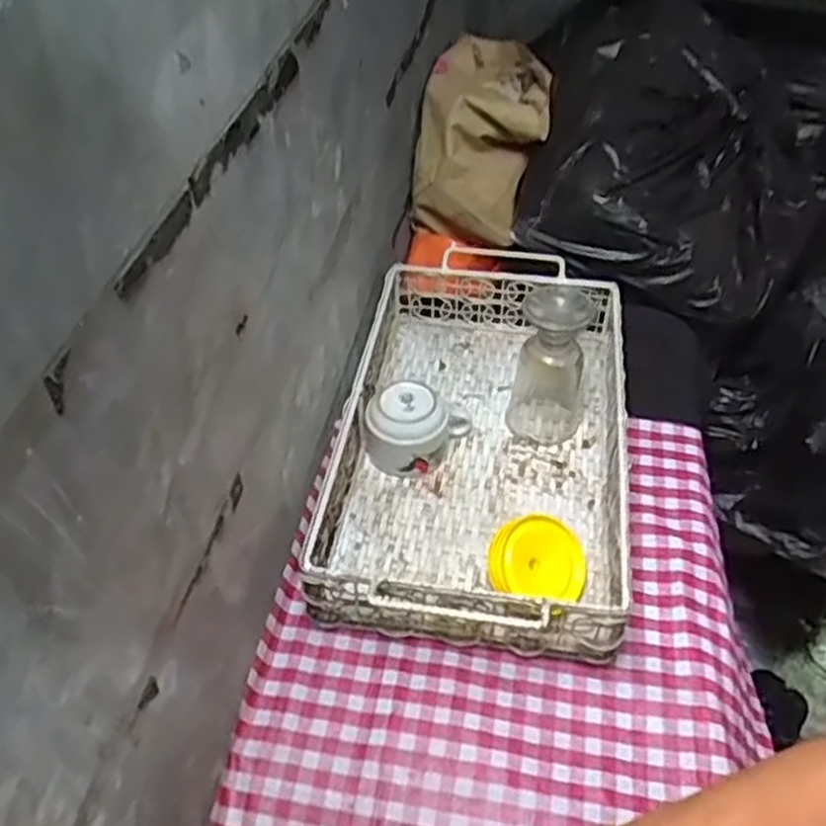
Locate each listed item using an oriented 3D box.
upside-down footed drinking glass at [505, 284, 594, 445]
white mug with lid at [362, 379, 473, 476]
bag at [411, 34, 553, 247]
[{"bbox_3d":[0.131,-0.046,0.751,0.070,0.139,0.065,12,47,11],"label":"upside-down footed drinking glass"},{"bbox_3d":[0.002,0.011,0.754,0.084,0.065,0.074,17,48,16],"label":"white mug with lid"},{"bbox_3d":[0.095,-0.351,0.987,0.143,0.157,0.241,9,47,9],"label":"bag"}]

